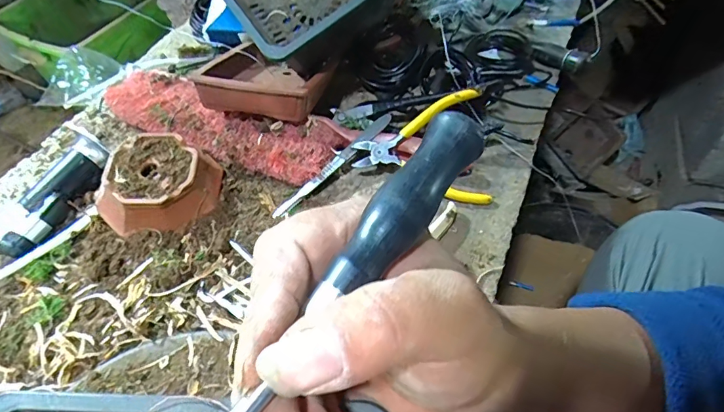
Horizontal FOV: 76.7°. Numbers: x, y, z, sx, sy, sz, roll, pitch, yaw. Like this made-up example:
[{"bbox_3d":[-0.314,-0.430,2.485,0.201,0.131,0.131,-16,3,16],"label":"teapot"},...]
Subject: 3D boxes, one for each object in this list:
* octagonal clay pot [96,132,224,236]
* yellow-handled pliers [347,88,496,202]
[{"bbox_3d":[-0.181,-0.022,0.404,0.094,0.038,0.082,-5,52,0],"label":"octagonal clay pot"},{"bbox_3d":[0.052,-0.048,0.416,0.117,0.010,0.102,-6,89,8],"label":"yellow-handled pliers"}]

